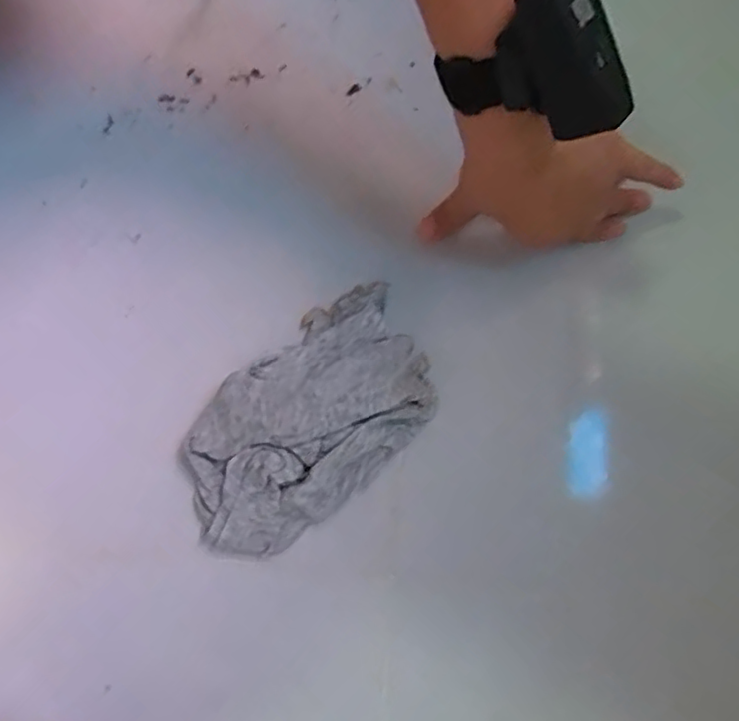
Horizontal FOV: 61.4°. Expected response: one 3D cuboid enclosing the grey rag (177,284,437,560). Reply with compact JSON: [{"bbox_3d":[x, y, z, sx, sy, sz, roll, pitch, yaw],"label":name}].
[{"bbox_3d":[-0.041,0.042,0.415,0.111,0.062,0.193,44,82,9],"label":"grey rag"}]

